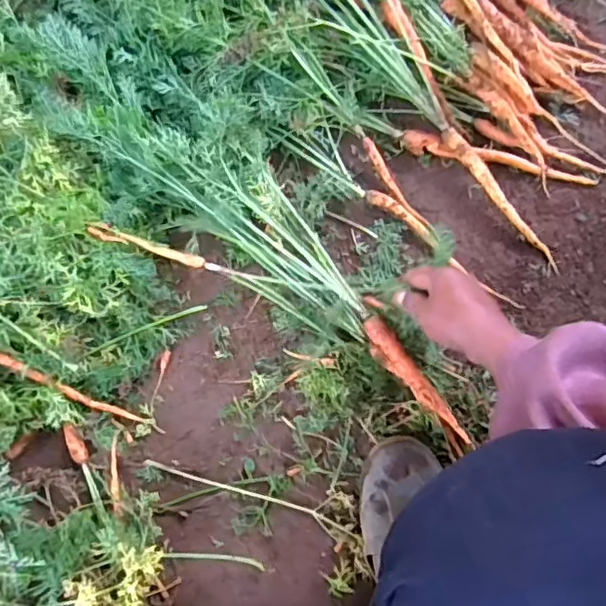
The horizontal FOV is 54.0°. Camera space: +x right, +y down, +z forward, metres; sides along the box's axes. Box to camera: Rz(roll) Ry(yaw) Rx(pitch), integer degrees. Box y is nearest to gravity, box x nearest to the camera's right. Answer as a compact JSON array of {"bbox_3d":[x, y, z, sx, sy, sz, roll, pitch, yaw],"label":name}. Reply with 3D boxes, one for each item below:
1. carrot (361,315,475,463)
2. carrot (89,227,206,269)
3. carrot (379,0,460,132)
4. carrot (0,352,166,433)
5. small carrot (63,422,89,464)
[{"bbox_3d":[0.118,0.086,0.618,0.027,0.020,0.167,-37,85,-7],"label":"carrot"},{"bbox_3d":[-0.169,-0.061,0.646,0.128,0.012,0.016,16,80,2],"label":"carrot"},{"bbox_3d":[0.141,-0.280,0.697,0.023,0.022,0.168,-36,106,-7],"label":"carrot"},{"bbox_3d":[-0.238,0.097,0.626,0.192,0.016,0.014,28,80,-14],"label":"carrot"},{"bbox_3d":[-0.242,0.151,0.640,0.018,0.020,0.044,-23,81,-5],"label":"small carrot"}]

